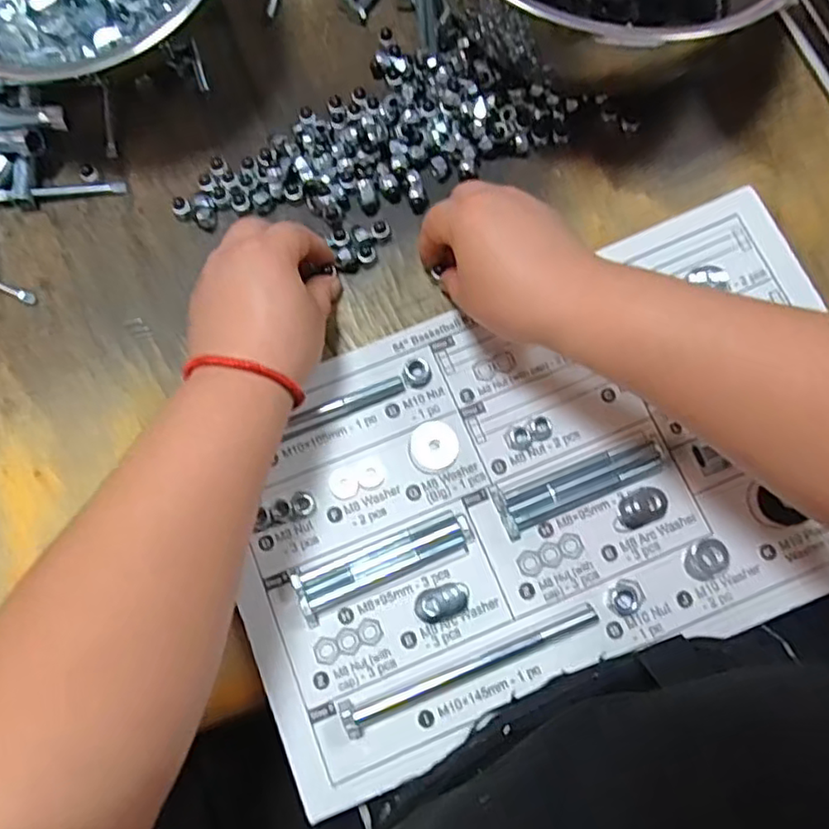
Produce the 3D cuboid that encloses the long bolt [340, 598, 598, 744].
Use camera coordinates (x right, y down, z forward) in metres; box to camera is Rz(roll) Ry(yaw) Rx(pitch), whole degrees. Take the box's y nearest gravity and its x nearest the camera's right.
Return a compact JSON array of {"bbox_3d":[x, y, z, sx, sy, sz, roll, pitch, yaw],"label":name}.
[{"bbox_3d":[0.031,0.139,0.369,0.151,0.011,0.017,-24,76,-5],"label":"long bolt"}]

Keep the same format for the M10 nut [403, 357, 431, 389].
[{"bbox_3d":[0.002,-0.027,0.410,0.017,0.007,0.020,5,75,2],"label":"M10 nut"}]

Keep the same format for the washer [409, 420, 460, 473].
[{"bbox_3d":[0.012,0.019,0.399,0.029,0.004,0.031,0,75,1],"label":"washer"}]

